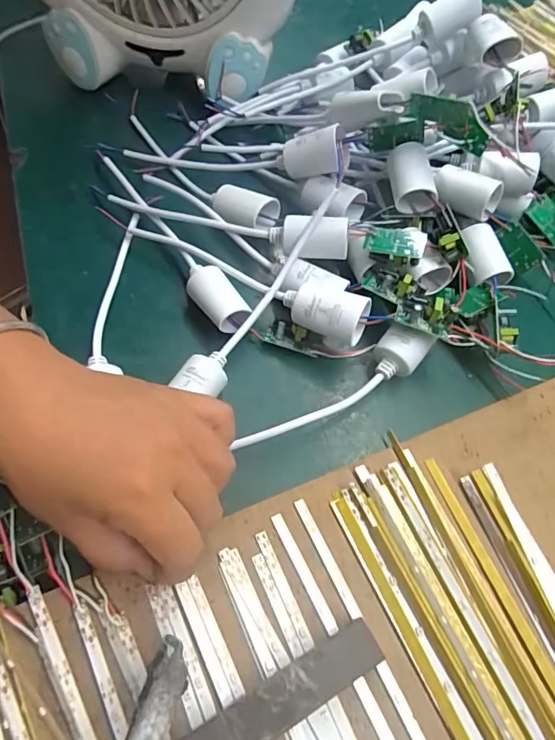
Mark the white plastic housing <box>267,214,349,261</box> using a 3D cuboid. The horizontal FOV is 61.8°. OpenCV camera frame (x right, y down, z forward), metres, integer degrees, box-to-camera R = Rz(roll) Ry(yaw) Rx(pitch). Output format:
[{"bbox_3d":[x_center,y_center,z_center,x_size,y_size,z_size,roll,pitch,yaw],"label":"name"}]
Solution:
[{"bbox_3d":[0.021,-0.090,0.309,0.051,0.023,0.021,2,62,-2],"label":"white plastic housing"}]

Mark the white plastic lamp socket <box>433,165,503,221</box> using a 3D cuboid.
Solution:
[{"bbox_3d":[0.131,-0.124,0.323,0.045,0.028,0.020,29,64,11],"label":"white plastic lamp socket"}]

